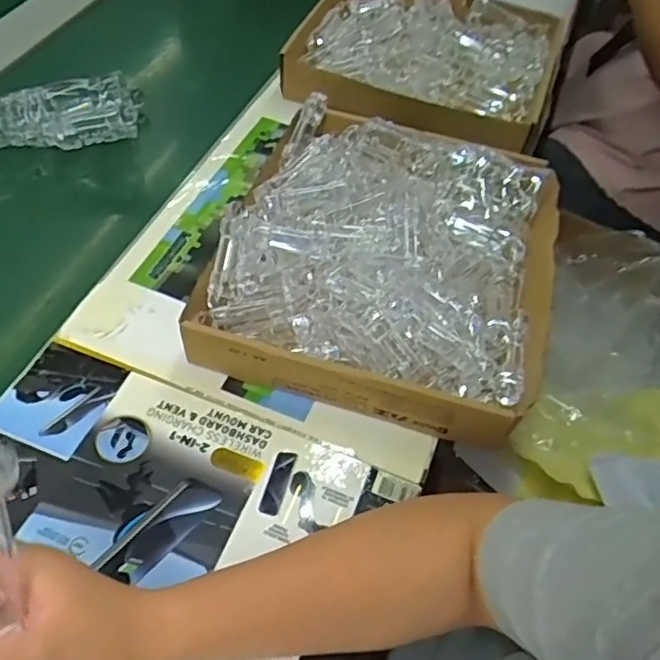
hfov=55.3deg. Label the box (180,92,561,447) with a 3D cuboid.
[{"bbox_3d":[0.056,-0.079,0.573,0.282,0.097,0.307,16,53,6],"label":"box"}]

